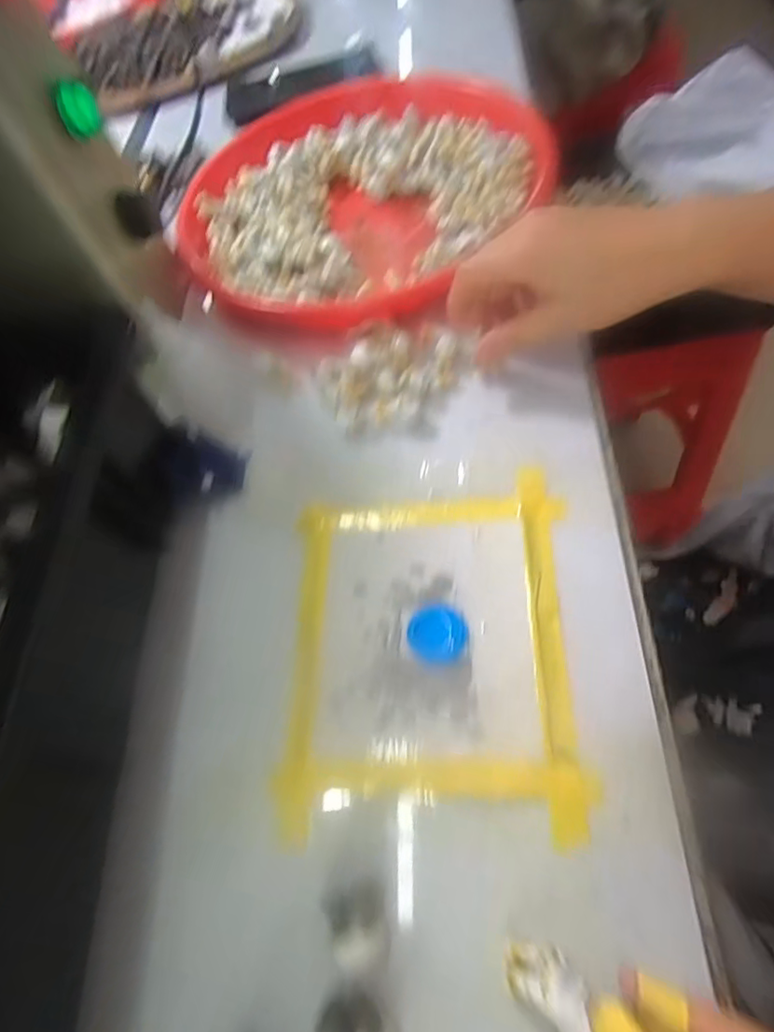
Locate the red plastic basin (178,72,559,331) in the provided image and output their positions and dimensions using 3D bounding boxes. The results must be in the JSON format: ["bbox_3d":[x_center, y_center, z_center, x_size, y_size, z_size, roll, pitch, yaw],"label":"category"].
[{"bbox_3d":[-0.022,-0.268,0.445,0.293,0.042,0.304,-5,60,8],"label":"red plastic basin"}]

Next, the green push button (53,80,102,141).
[{"bbox_3d":[-0.176,-0.233,0.316,0.006,0.029,0.025,30,70,24],"label":"green push button"}]

